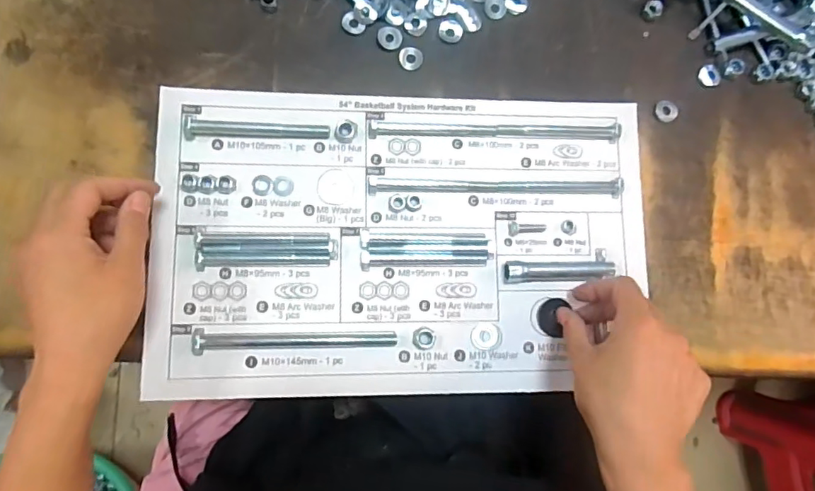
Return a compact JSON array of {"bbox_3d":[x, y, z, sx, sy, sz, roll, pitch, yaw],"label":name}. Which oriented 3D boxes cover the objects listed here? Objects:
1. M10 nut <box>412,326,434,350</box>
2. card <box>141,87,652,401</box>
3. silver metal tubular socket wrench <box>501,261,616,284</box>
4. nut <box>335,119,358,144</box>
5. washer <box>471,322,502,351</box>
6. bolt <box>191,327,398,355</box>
[{"bbox_3d":[0.013,0.073,0.412,0.018,0.005,0.018,9,81,-5],"label":"M10 nut"},{"bbox_3d":[0.003,-0.005,0.421,0.388,0.012,0.239,0,82,-6],"label":"card"},{"bbox_3d":[0.122,0.021,0.421,0.088,0.013,0.017,1,82,-6],"label":"silver metal tubular socket wrench"},{"bbox_3d":[-0.050,-0.093,0.425,0.018,0.008,0.019,1,82,-6],"label":"nut"},{"bbox_3d":[0.063,0.072,0.417,0.023,0.004,0.021,9,81,-5],"label":"washer"},{"bbox_3d":[-0.083,0.070,0.397,0.149,0.015,0.016,-1,82,-6],"label":"bolt"}]

